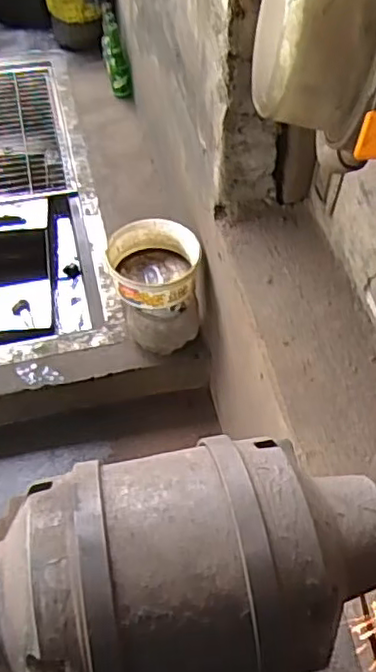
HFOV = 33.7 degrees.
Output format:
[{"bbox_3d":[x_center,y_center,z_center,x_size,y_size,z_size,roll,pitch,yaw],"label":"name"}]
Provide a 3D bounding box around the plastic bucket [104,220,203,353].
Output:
[{"bbox_3d":[-0.074,-0.111,1.407,0.194,0.191,0.230,-6,57,-6],"label":"plastic bucket"}]

